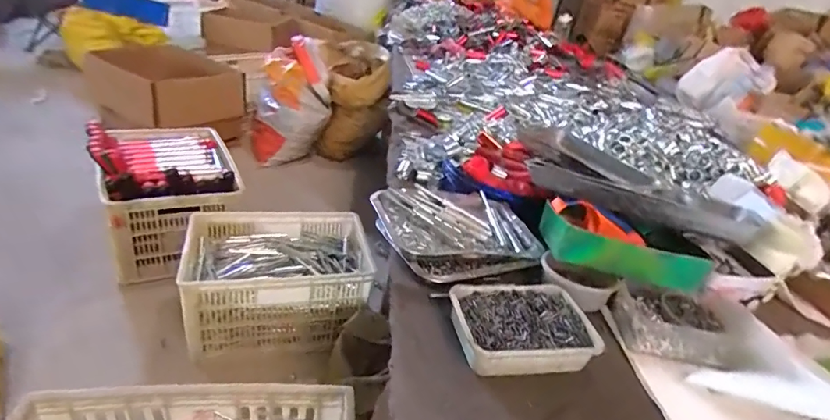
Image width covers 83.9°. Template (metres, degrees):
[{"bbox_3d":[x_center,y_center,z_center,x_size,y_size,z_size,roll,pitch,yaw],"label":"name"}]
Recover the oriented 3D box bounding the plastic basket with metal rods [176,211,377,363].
[{"bbox_3d":[-0.362,0.190,1.271,0.463,0.233,0.318,0,30,-19],"label":"plastic basket with metal rods"}]

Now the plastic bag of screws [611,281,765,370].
[{"bbox_3d":[0.367,0.163,0.654,0.157,0.053,0.111,12,29,4],"label":"plastic bag of screws"}]

